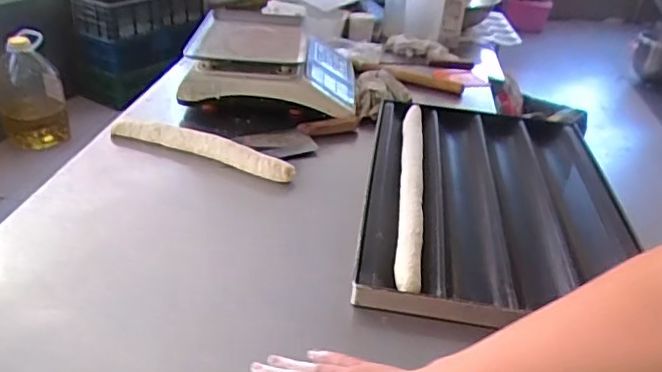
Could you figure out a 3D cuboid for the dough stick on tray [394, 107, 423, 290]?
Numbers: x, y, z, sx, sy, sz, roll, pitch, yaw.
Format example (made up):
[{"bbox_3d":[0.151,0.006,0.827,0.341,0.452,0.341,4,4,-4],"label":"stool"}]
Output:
[{"bbox_3d":[0.132,-0.007,0.946,0.038,0.033,0.556,8,32,4],"label":"dough stick on tray"}]

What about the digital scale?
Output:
[{"bbox_3d":[-0.119,-0.264,1.228,0.335,0.125,0.375,4,31,-2],"label":"digital scale"}]

